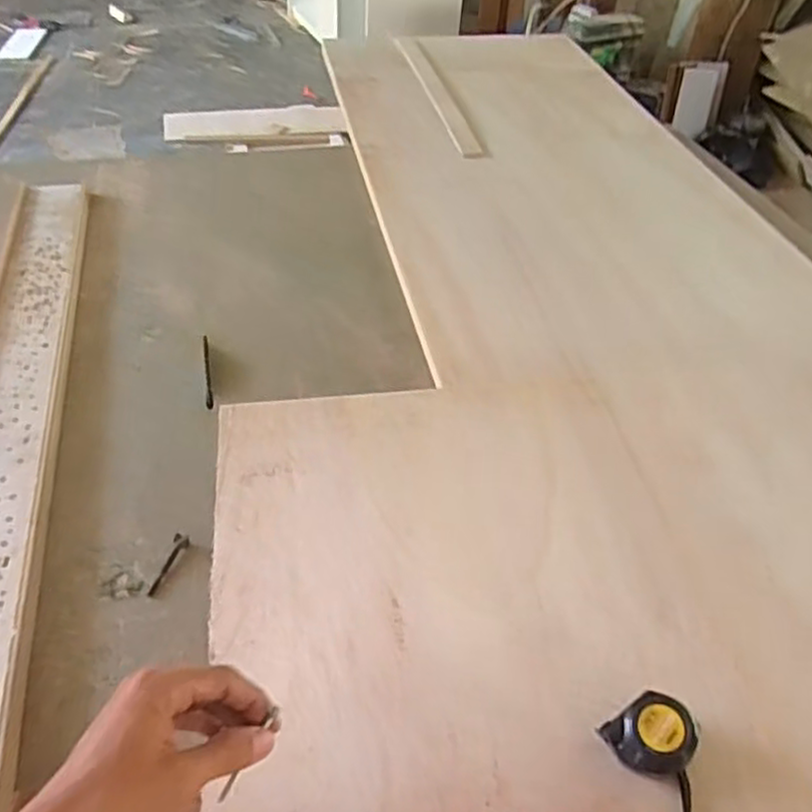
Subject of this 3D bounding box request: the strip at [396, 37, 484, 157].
[{"bbox_3d":[0.069,-0.737,1.656,0.052,0.016,0.685,-8,45,-11],"label":"strip"}]

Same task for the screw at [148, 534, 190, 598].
[{"bbox_3d":[-0.258,0.171,0.772,0.017,0.015,0.070,10,45,6],"label":"screw"}]

